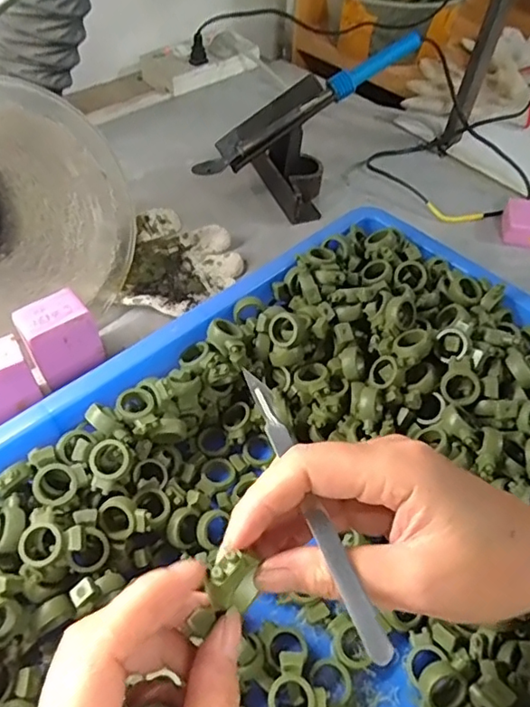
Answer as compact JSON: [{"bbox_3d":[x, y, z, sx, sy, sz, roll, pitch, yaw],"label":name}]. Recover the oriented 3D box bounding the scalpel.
[{"bbox_3d":[0.018,0.060,0.235,0.010,0.005,0.134,-16,54,-16],"label":"scalpel"}]

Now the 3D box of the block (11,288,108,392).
[{"bbox_3d":[-0.174,-0.013,0.472,0.055,0.064,0.041,-28,57,-24],"label":"block"}]

